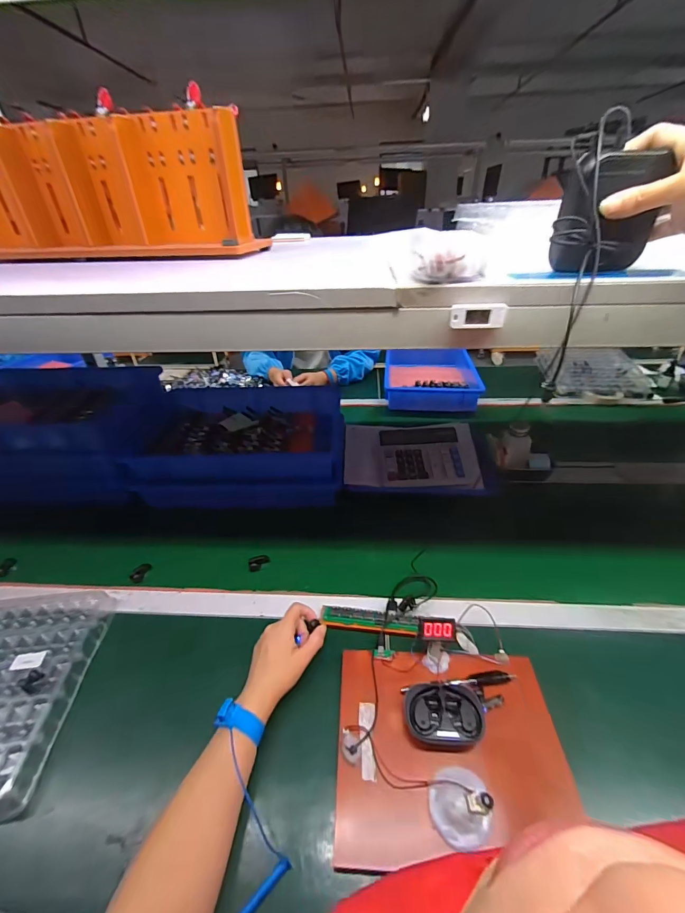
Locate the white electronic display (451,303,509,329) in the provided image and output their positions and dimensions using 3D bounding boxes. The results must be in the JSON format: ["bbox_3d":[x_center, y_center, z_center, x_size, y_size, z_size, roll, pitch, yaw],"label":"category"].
[{"bbox_3d":[0.123,-0.128,0.324,0.048,0.021,0.008,1,36,4],"label":"white electronic display"}]

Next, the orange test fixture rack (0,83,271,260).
[{"bbox_3d":[-0.418,-0.426,0.578,0.548,0.178,0.166,-1,36,1],"label":"orange test fixture rack"}]

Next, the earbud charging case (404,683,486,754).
[{"bbox_3d":[0.119,0.304,0.416,0.088,0.024,0.064,-2,36,0],"label":"earbud charging case"}]

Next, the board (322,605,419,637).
[{"bbox_3d":[0.039,0.244,0.532,0.140,0.017,0.040,3,36,7],"label":"board"}]

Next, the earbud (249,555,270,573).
[{"bbox_3d":[-0.152,0.195,0.652,0.038,0.016,0.023,-14,37,-17],"label":"earbud"}]

